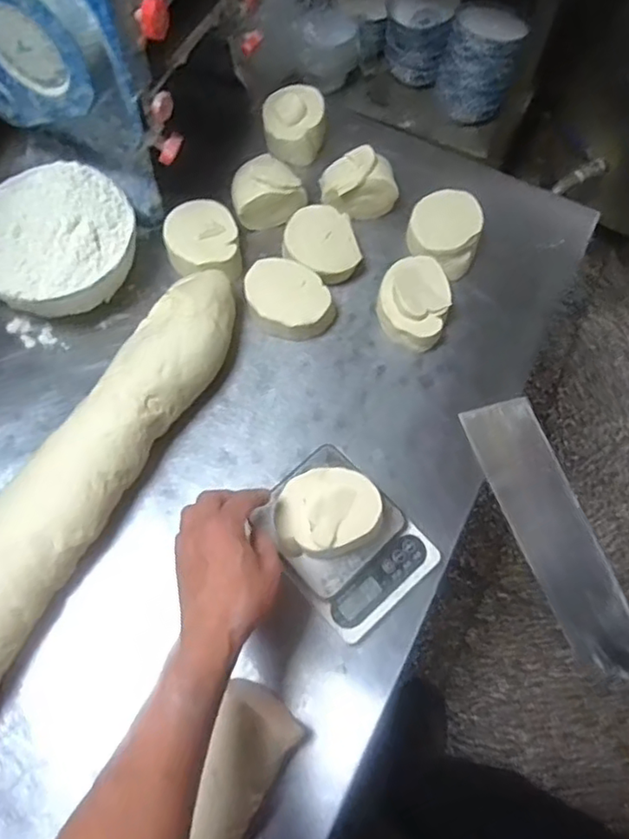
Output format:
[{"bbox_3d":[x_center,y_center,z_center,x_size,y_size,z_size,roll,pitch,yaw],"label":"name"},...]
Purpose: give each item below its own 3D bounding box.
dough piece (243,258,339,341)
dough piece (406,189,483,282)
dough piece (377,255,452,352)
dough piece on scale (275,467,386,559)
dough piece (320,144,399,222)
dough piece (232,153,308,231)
[{"bbox_3d":[-0.032,-0.139,0.752,0.109,0.053,0.080,30,69,10],"label":"dough piece"},{"bbox_3d":[0.164,-0.234,0.802,0.091,0.064,0.107,19,68,6],"label":"dough piece"},{"bbox_3d":[0.119,-0.142,0.754,0.086,0.064,0.106,16,68,5],"label":"dough piece"},{"bbox_3d":[0.016,0.093,0.616,0.104,0.052,0.080,4,67,-1],"label":"dough piece on scale"},{"bbox_3d":[0.057,-0.304,0.817,0.097,0.079,0.063,-12,68,-7],"label":"dough piece"},{"bbox_3d":[-0.063,-0.292,0.814,0.091,0.067,0.076,-19,69,-10],"label":"dough piece"}]

